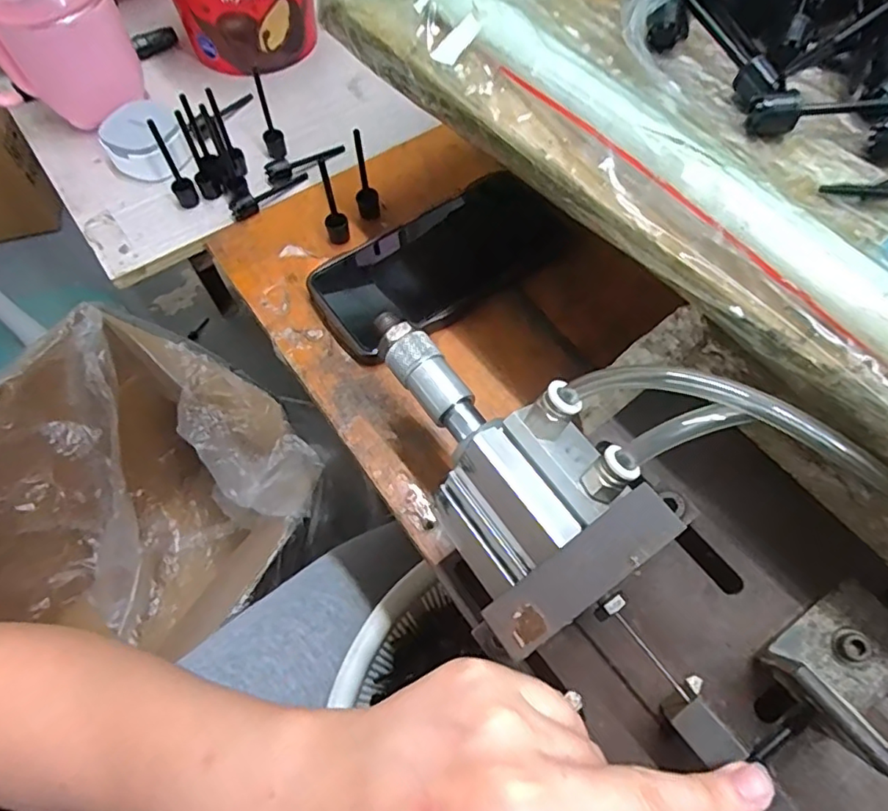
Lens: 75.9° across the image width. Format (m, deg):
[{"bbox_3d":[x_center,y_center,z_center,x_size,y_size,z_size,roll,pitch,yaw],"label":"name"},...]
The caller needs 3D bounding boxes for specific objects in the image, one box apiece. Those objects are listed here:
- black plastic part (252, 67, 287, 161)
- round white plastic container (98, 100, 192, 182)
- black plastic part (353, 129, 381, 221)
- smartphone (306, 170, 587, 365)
[{"bbox_3d":[-0.125,-0.206,0.402,0.014,0.062,0.018,-15,63,-8],"label":"black plastic part"},{"bbox_3d":[-0.216,-0.190,0.414,0.053,0.029,0.058,0,62,0],"label":"round white plastic container"},{"bbox_3d":[-0.051,-0.146,0.368,0.015,0.061,0.011,-4,62,-2],"label":"black plastic part"},{"bbox_3d":[-0.002,-0.094,0.361,0.163,0.011,0.079,-33,68,-12],"label":"smartphone"}]

